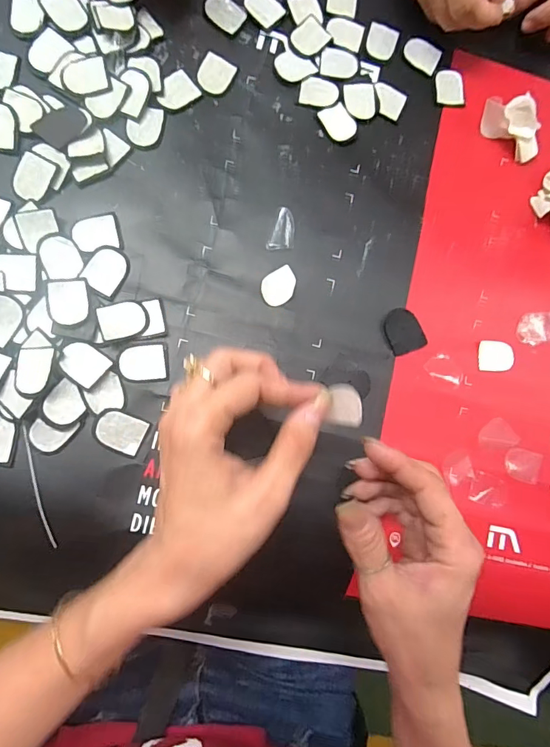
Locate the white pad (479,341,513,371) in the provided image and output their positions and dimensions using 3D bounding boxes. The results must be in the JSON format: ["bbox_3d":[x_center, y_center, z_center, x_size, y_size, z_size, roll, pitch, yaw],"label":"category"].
[{"bbox_3d":[0.175,-0.014,0.343,0.029,0.004,0.024,4,84,-8],"label":"white pad"}]

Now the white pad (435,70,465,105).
[{"bbox_3d":[0.145,-0.237,0.361,0.024,0.004,0.028,-3,85,-9],"label":"white pad"}]

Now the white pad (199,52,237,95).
[{"bbox_3d":[-0.045,-0.227,0.331,0.024,0.004,0.029,25,82,-5],"label":"white pad"}]

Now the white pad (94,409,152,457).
[{"bbox_3d":[-0.104,0.039,0.295,0.032,0.004,0.026,25,81,-14],"label":"white pad"}]

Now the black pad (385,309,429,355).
[{"bbox_3d":[0.098,-0.033,0.333,0.028,0.004,0.034,-20,88,-10],"label":"black pad"}]

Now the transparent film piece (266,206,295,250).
[{"bbox_3d":[0.006,-0.106,0.323,0.019,0.009,0.029,9,83,-7],"label":"transparent film piece"}]

